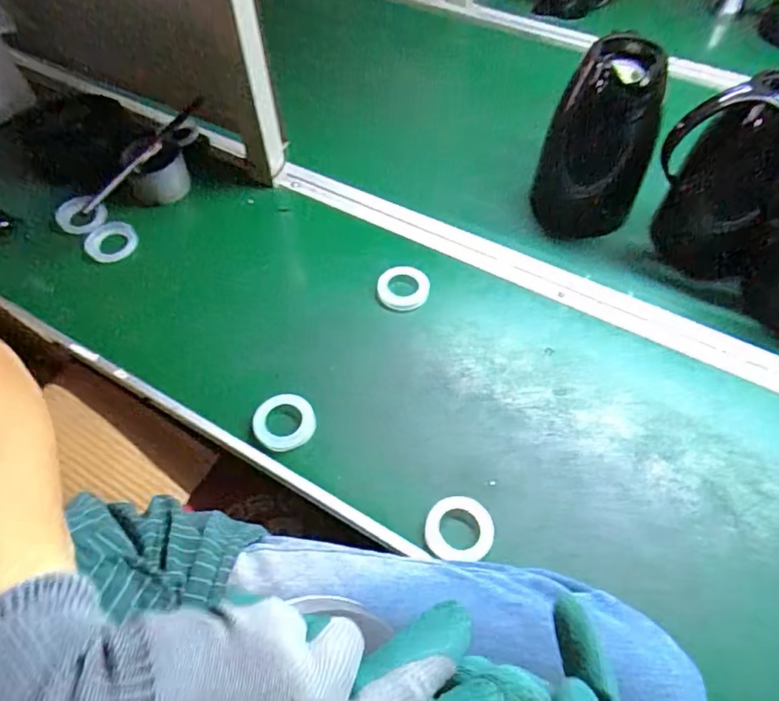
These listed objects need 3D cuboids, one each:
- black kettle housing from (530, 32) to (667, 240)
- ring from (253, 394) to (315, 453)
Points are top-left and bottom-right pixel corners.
[{"bbox_3d":[0.252,-0.245,0.686,0.122,0.244,0.085,18,57,13],"label":"black kettle housing"},{"bbox_3d":[-0.104,0.070,0.546,0.062,0.016,0.058,0,55,0],"label":"ring"}]

